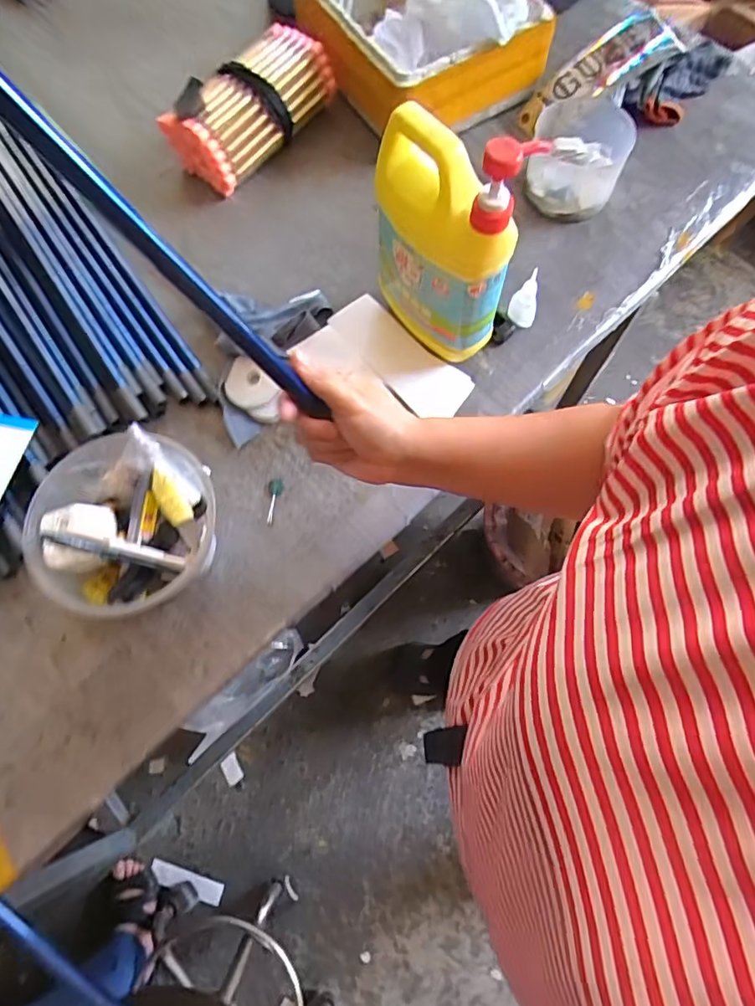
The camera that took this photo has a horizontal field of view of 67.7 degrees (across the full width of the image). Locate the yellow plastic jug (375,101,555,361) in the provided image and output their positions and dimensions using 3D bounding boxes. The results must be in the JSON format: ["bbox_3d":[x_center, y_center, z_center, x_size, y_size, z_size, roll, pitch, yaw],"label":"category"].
[{"bbox_3d":[0.060,-0.247,0.542,0.145,0.247,0.076,38,77,13],"label":"yellow plastic jug"}]

